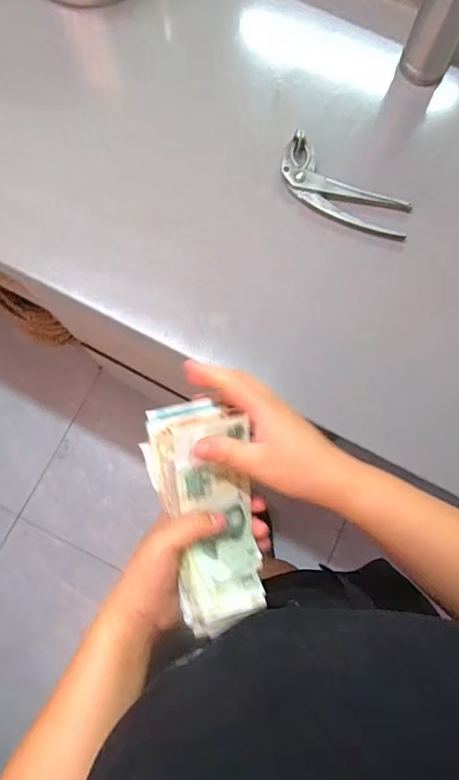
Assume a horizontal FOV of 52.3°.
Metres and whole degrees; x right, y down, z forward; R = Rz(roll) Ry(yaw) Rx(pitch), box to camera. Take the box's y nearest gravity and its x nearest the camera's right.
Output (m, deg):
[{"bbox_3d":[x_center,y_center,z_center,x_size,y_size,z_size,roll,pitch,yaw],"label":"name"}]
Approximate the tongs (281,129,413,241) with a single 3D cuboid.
[{"bbox_3d":[0.128,-0.223,0.532,0.162,0.025,0.064,33,79,6],"label":"tongs"}]

